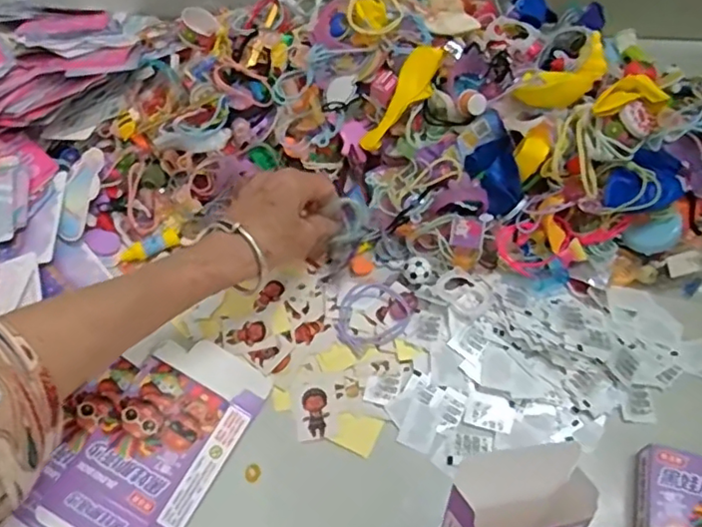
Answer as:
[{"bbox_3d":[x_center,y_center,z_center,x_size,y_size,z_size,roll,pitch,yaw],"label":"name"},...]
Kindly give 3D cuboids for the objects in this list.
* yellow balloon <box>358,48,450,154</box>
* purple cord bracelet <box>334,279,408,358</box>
[{"bbox_3d":[0.046,-0.139,0.484,0.031,0.019,0.108,32,83,17],"label":"yellow balloon"},{"bbox_3d":[0.015,0.038,0.446,0.057,0.006,0.051,-26,59,-16],"label":"purple cord bracelet"}]

